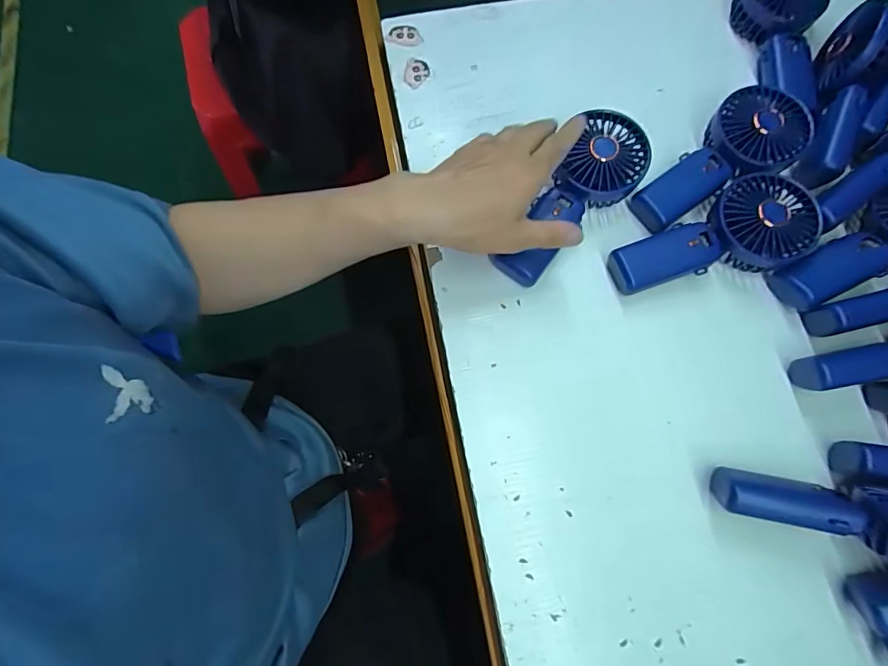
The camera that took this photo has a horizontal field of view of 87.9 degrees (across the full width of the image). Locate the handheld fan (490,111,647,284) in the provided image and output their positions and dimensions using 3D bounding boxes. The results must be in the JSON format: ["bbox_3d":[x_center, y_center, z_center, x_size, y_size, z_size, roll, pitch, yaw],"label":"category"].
[{"bbox_3d":[0.120,-0.122,0.430,0.070,0.036,0.185,38,85,10],"label":"handheld fan"}]

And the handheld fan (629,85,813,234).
[{"bbox_3d":[0.259,-0.158,0.429,0.175,0.042,0.077,-39,77,-12],"label":"handheld fan"}]

